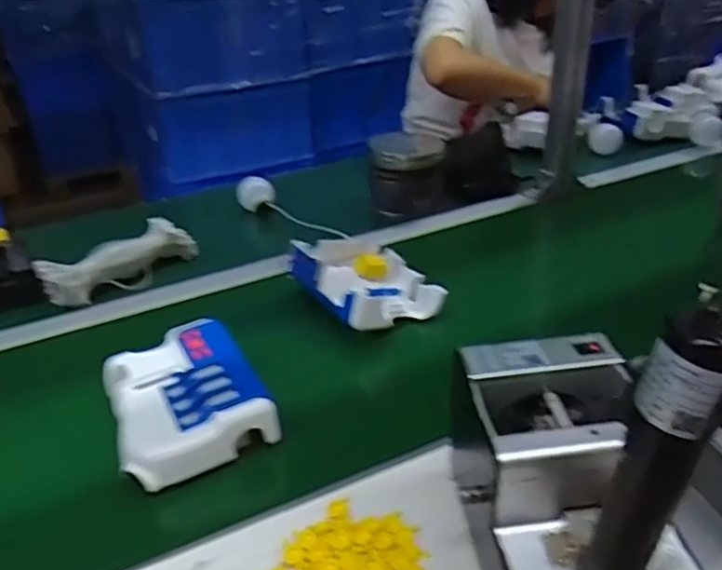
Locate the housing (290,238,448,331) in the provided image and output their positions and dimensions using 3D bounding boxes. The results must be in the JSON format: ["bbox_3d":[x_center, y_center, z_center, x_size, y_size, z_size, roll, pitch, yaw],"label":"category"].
[{"bbox_3d":[0.007,-0.009,0.841,0.148,0.057,0.178,-14,31,-29],"label":"housing"}]

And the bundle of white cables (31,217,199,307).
[{"bbox_3d":[-0.350,-0.031,0.924,0.070,0.068,0.215,24,34,36],"label":"bundle of white cables"}]

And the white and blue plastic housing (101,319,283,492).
[{"bbox_3d":[-0.183,0.112,0.652,0.140,0.057,0.180,-13,31,-28],"label":"white and blue plastic housing"}]

